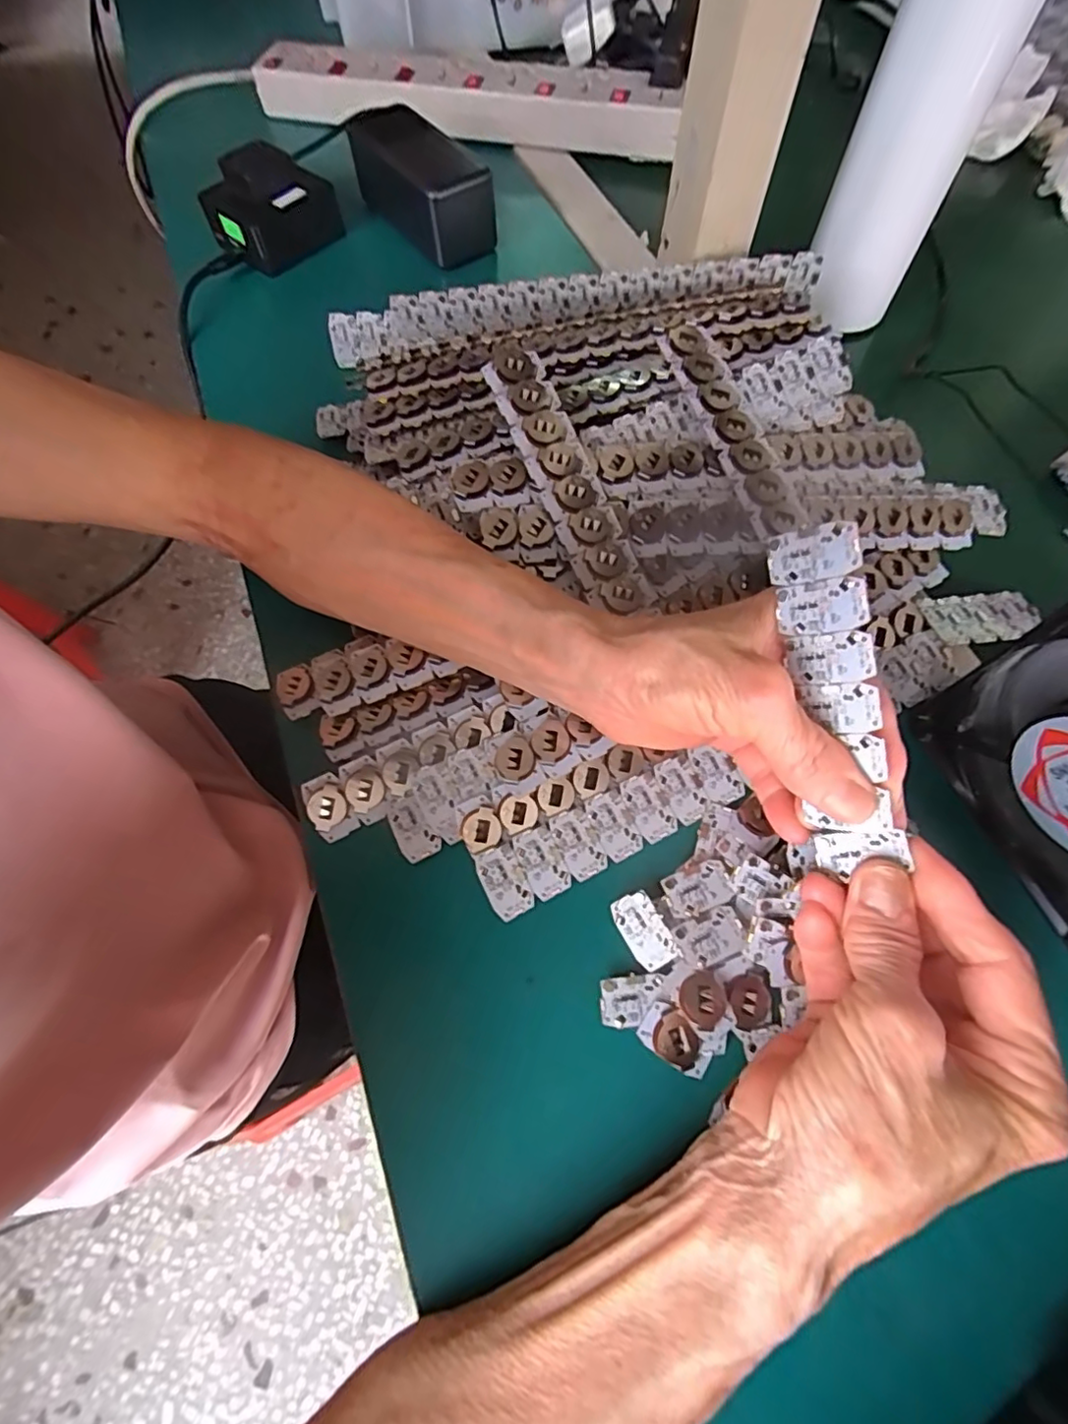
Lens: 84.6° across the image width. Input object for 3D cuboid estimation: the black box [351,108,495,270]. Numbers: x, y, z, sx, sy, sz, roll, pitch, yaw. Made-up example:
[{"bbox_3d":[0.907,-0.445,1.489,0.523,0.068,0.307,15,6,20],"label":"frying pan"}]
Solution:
[{"bbox_3d":[-0.084,-0.394,0.440,0.057,0.052,0.135,-38,70,-14],"label":"black box"}]

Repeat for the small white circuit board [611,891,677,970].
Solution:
[{"bbox_3d":[0.046,0.092,0.248,0.017,0.004,0.031,-35,69,8],"label":"small white circuit board"}]

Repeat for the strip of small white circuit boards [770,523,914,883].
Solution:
[{"bbox_3d":[0.106,-0.003,0.207,0.008,0.029,0.120,-19,99,-45],"label":"strip of small white circuit boards"}]

